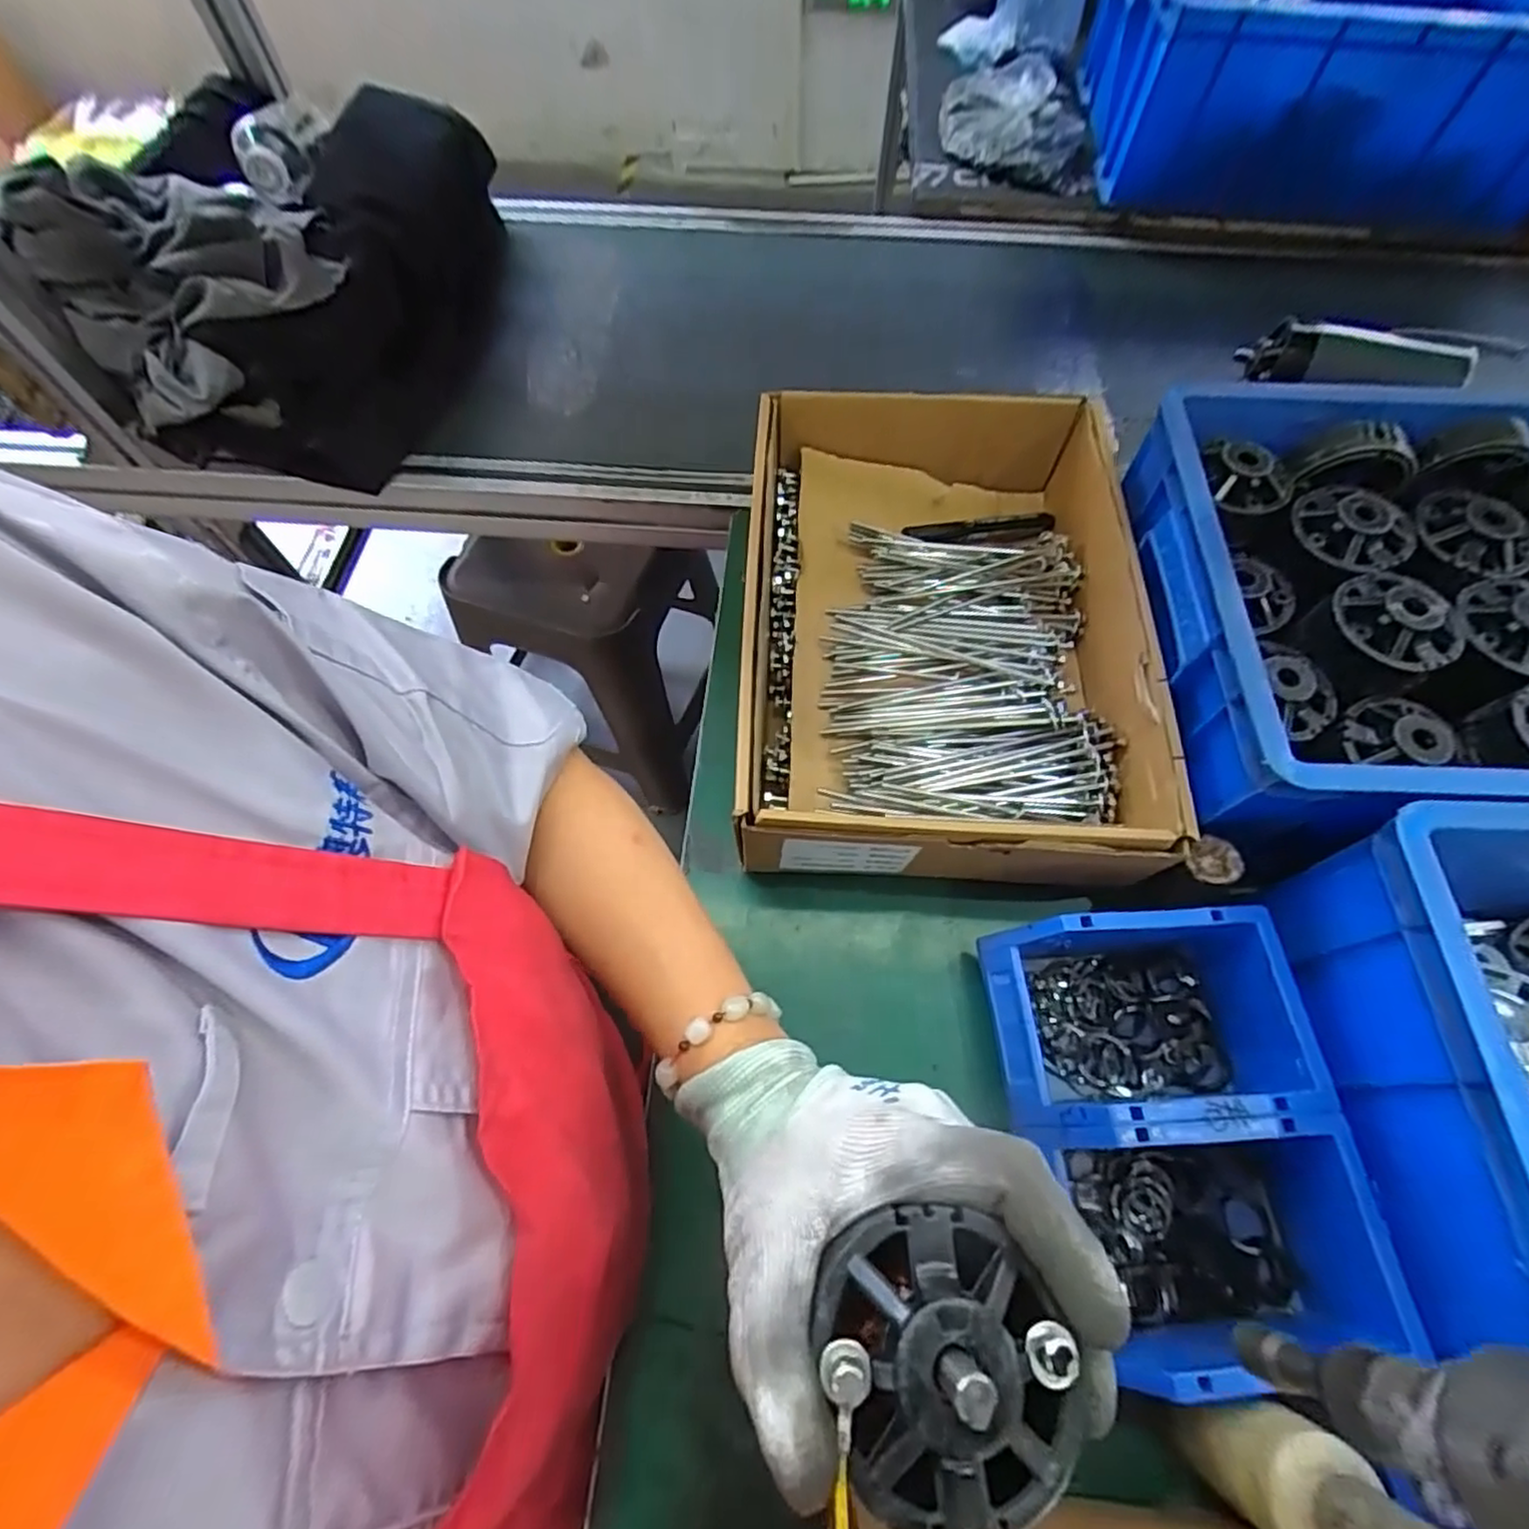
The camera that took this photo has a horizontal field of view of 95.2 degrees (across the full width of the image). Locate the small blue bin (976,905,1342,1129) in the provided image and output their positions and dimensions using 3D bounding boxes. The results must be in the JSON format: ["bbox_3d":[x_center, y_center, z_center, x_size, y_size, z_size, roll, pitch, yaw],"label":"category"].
[{"bbox_3d":[0.218,0.148,0.406,0.161,0.073,0.106,-3,64,-1],"label":"small blue bin"}]

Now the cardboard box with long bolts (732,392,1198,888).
[{"bbox_3d":[0.125,-0.107,0.508,0.255,0.082,0.365,3,64,2],"label":"cardboard box with long bolts"}]

